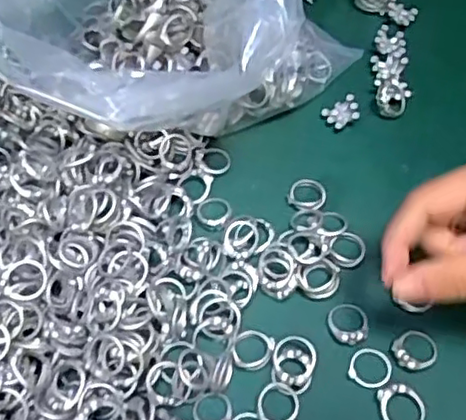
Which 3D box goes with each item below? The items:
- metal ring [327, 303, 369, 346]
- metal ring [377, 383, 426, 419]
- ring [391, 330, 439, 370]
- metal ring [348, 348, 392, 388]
[{"bbox_3d":[0.060,0.058,0.332,0.021,0.004,0.022,13,59,8],"label":"metal ring"},{"bbox_3d":[0.082,0.095,0.310,0.022,0.004,0.022,0,58,0],"label":"metal ring"},{"bbox_3d":[0.093,0.071,0.325,0.022,0.004,0.019,-28,62,-16],"label":"ring"},{"bbox_3d":[0.069,0.078,0.321,0.020,0.004,0.020,0,58,0],"label":"metal ring"}]

